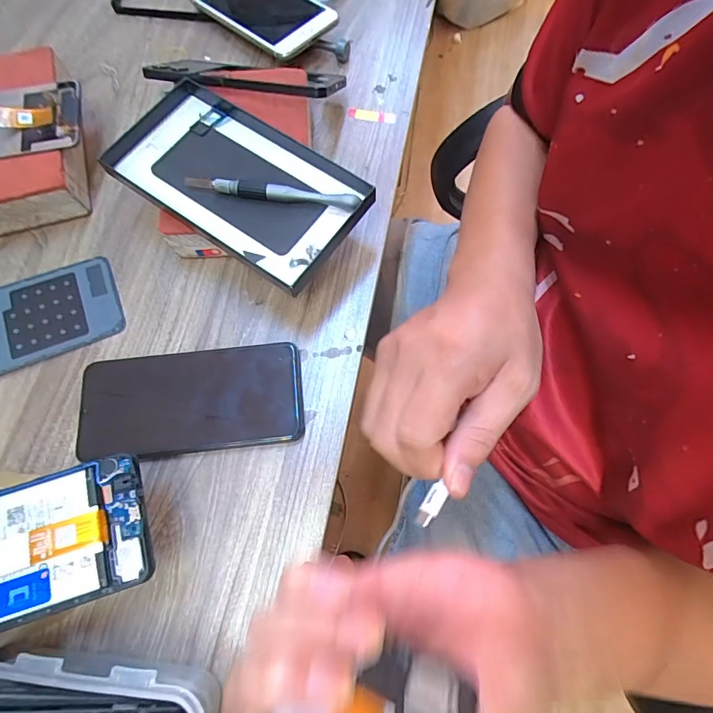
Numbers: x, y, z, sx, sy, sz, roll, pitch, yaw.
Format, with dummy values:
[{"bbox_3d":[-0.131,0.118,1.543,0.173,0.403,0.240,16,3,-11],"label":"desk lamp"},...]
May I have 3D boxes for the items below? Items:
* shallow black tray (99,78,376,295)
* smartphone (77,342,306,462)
[{"bbox_3d":[-0.091,-0.134,0.328,0.195,0.021,0.104,37,76,12],"label":"shallow black tray"},{"bbox_3d":[-0.121,0.032,0.315,0.160,0.014,0.075,-6,72,-1],"label":"smartphone"}]

